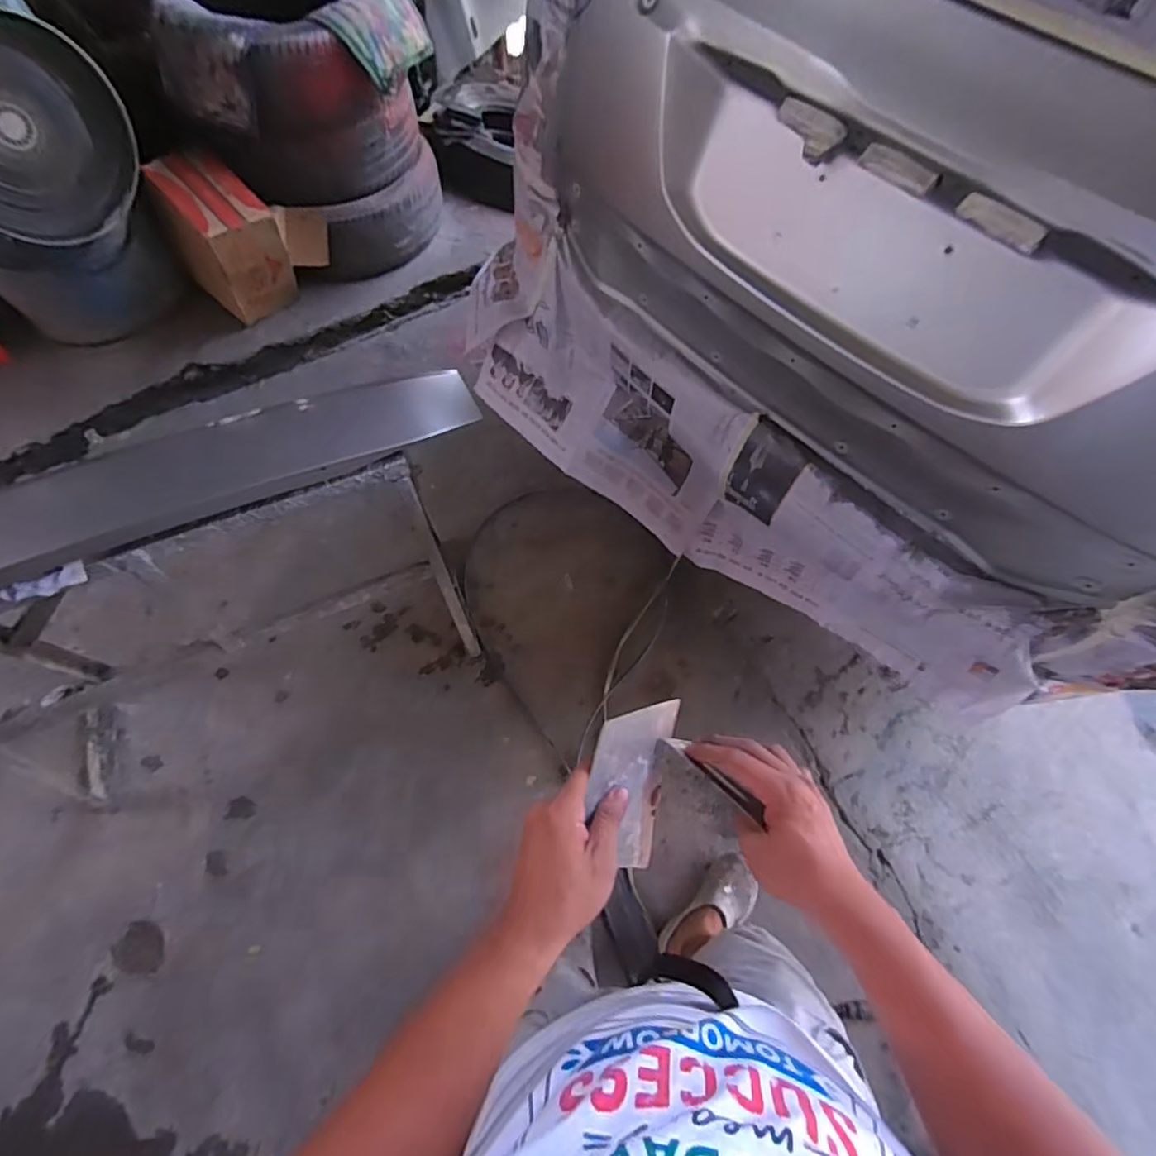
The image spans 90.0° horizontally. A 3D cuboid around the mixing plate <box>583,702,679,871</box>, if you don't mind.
[{"bbox_3d":[0.041,0.173,0.473,0.008,0.097,0.138,10,90,43],"label":"mixing plate"}]

